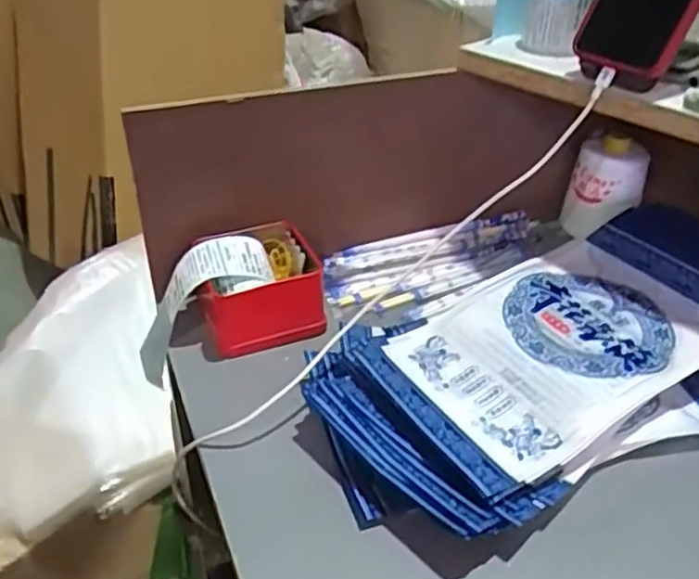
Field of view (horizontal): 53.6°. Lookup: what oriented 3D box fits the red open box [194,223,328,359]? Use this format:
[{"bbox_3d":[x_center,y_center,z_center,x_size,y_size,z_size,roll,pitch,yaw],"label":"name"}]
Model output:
[{"bbox_3d":[-0.079,-0.005,0.605,0.102,0.061,0.108,-7,36,-12],"label":"red open box"}]

